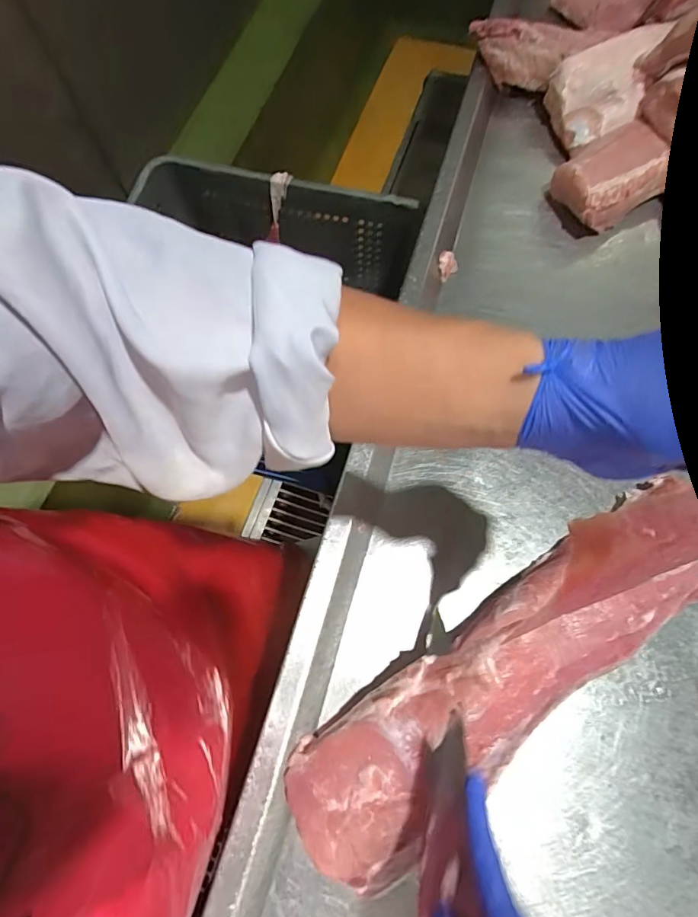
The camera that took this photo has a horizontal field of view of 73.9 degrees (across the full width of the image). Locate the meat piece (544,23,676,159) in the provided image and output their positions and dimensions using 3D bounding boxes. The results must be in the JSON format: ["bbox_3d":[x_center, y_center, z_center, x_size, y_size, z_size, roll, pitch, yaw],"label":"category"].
[{"bbox_3d":[0.406,-0.563,0.712,0.175,0.058,0.145,-16,86,14],"label":"meat piece"}]

